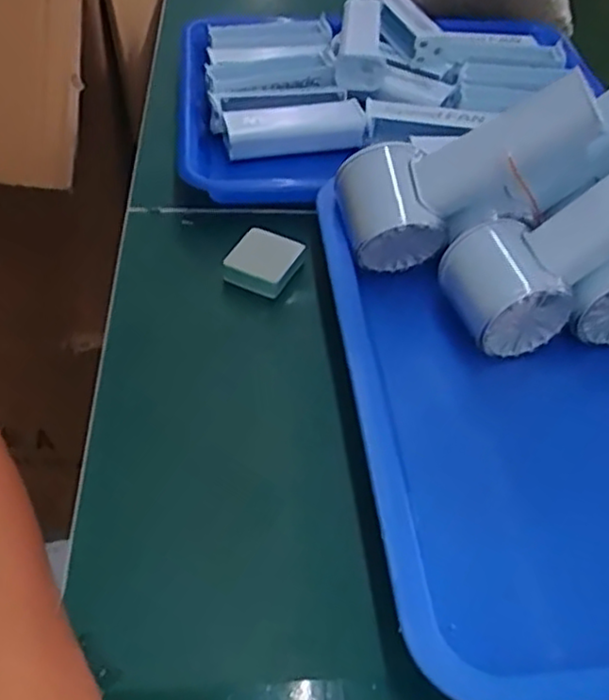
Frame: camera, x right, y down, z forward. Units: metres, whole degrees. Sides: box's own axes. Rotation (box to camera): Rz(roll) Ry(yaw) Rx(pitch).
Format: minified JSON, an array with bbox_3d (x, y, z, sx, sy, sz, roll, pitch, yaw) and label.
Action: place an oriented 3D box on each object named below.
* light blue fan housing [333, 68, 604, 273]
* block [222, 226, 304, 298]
[{"bbox_3d":[0.089,-0.103,0.408,0.145,0.056,0.068,-25,44,21],"label":"light blue fan housing"},{"bbox_3d":[-0.026,-0.054,0.437,0.040,0.012,0.040,18,49,12],"label":"block"}]

